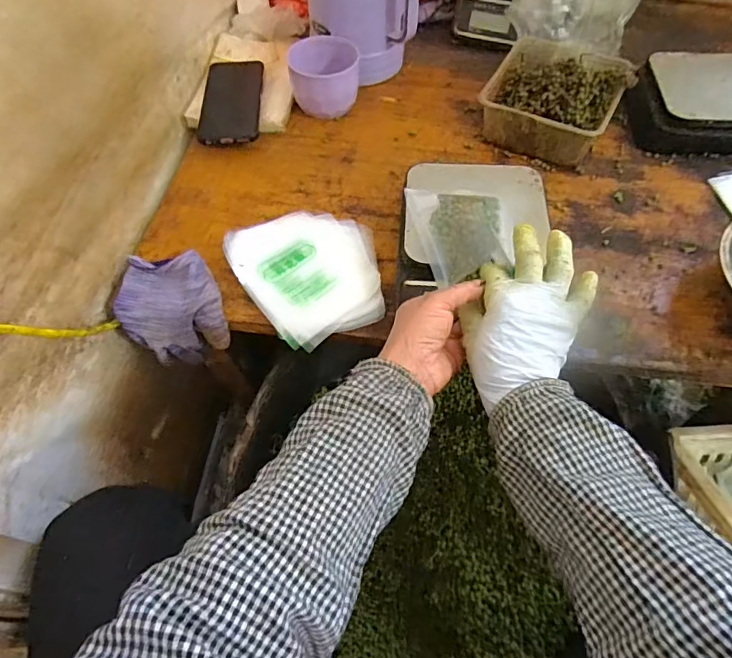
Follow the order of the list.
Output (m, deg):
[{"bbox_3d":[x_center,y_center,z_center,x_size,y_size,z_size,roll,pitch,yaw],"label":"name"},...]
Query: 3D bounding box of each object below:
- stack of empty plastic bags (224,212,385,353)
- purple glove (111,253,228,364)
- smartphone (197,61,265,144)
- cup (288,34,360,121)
[{"bbox_3d":[-0.049,-0.063,0.513,0.147,0.022,0.164,-33,65,-23],"label":"stack of empty plastic bags"},{"bbox_3d":[-0.200,-0.017,0.522,0.106,0.075,0.097,-1,59,1],"label":"purple glove"},{"bbox_3d":[-0.177,-0.307,0.658,0.075,0.016,0.167,0,59,-6],"label":"smartphone"},{"bbox_3d":[-0.055,-0.334,0.662,0.086,0.075,0.083,-1,59,1],"label":"cup"}]

